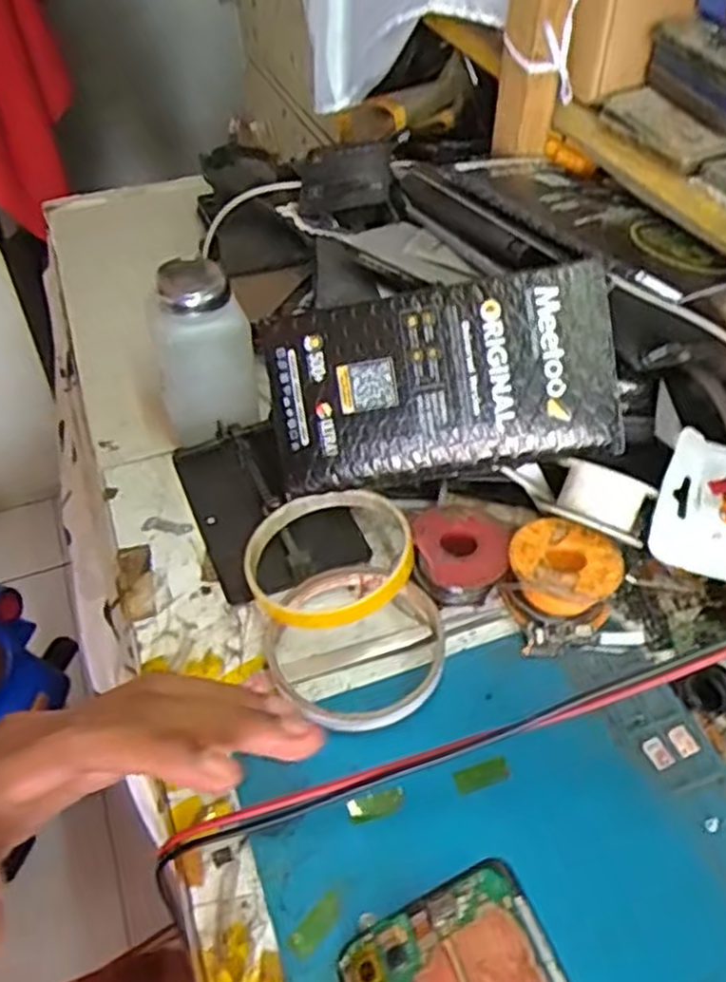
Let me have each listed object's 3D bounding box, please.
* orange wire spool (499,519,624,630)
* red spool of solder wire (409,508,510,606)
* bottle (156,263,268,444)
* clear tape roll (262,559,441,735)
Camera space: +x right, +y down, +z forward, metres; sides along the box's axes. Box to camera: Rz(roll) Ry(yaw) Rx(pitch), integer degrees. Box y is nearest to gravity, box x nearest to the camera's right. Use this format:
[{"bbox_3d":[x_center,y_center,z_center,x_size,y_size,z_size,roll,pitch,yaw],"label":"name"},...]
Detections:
[{"bbox_3d":[0.098,0.044,0.377,0.052,0.032,0.051,1,45,-1],"label":"orange wire spool"},{"bbox_3d":[0.048,0.035,0.388,0.047,0.026,0.042,8,46,6],"label":"red spool of solder wire"},{"bbox_3d":[-0.090,-0.077,0.444,0.056,0.099,0.047,-6,46,-8],"label":"bottle"},{"bbox_3d":[-0.003,0.072,0.357,0.081,0.018,0.087,1,45,-1],"label":"clear tape roll"}]

